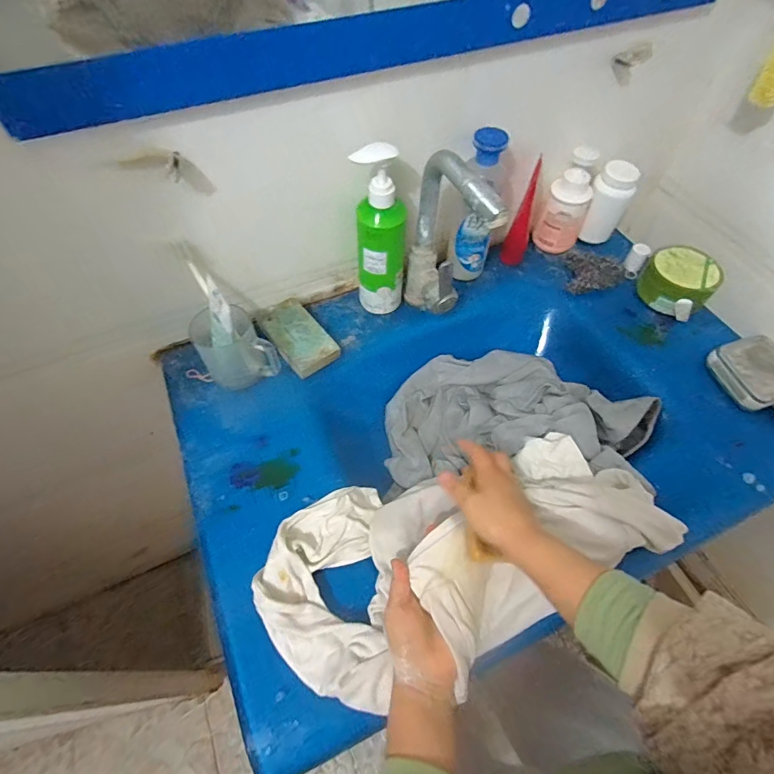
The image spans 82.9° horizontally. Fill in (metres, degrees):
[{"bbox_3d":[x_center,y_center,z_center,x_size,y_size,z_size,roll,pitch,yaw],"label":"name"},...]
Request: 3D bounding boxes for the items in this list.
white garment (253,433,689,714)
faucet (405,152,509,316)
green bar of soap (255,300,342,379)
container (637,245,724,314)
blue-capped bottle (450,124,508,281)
[{"bbox_3d":[0.087,0.173,0.473,0.425,0.069,0.201,-15,59,-8],"label":"white garment"},{"bbox_3d":[0.079,-0.162,0.561,0.048,0.243,0.157,-17,59,-11],"label":"faucet"},{"bbox_3d":[-0.129,-0.073,0.639,0.072,0.026,0.124,-34,64,-21],"label":"green bar of soap"},{"bbox_3d":[0.459,-0.169,0.693,0.101,0.071,0.105,0,57,-1],"label":"container"},{"bbox_3d":[0.129,-0.256,0.640,0.067,0.214,0.049,8,58,5],"label":"blue-capped bottle"}]

